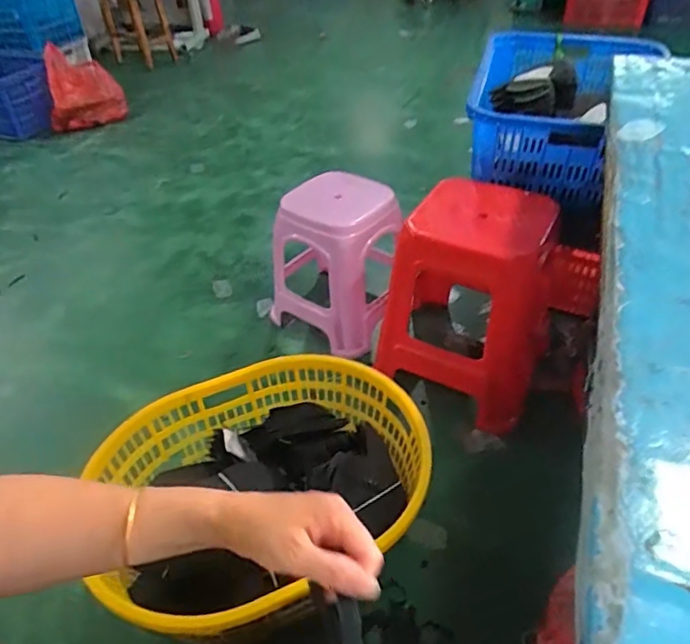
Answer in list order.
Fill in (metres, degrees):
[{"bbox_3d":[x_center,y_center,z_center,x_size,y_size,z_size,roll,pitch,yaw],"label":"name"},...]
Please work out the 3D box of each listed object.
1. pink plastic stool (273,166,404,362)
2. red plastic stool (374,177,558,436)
[{"bbox_3d":[-0.025,-0.176,1.534,0.351,0.395,0.281,27,49,29],"label":"pink plastic stool"},{"bbox_3d":[0.313,-0.059,1.308,0.355,0.436,0.331,21,46,25],"label":"red plastic stool"}]

